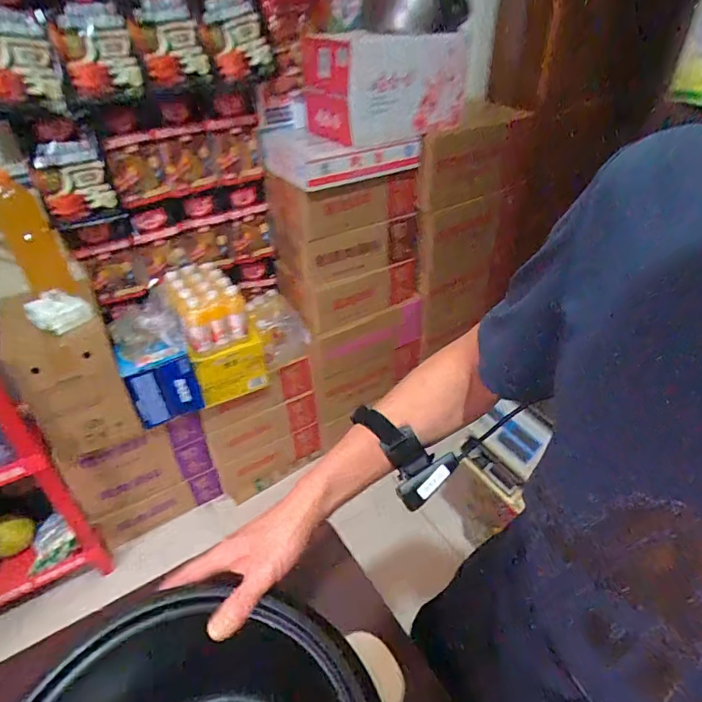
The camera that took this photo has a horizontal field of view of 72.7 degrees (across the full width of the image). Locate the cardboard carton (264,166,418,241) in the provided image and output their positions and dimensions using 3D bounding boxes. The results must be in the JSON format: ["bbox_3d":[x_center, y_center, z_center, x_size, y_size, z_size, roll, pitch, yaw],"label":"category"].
[{"bbox_3d":[-0.023,-0.427,1.324,0.395,0.143,0.154,-20,41,-21],"label":"cardboard carton"}]

